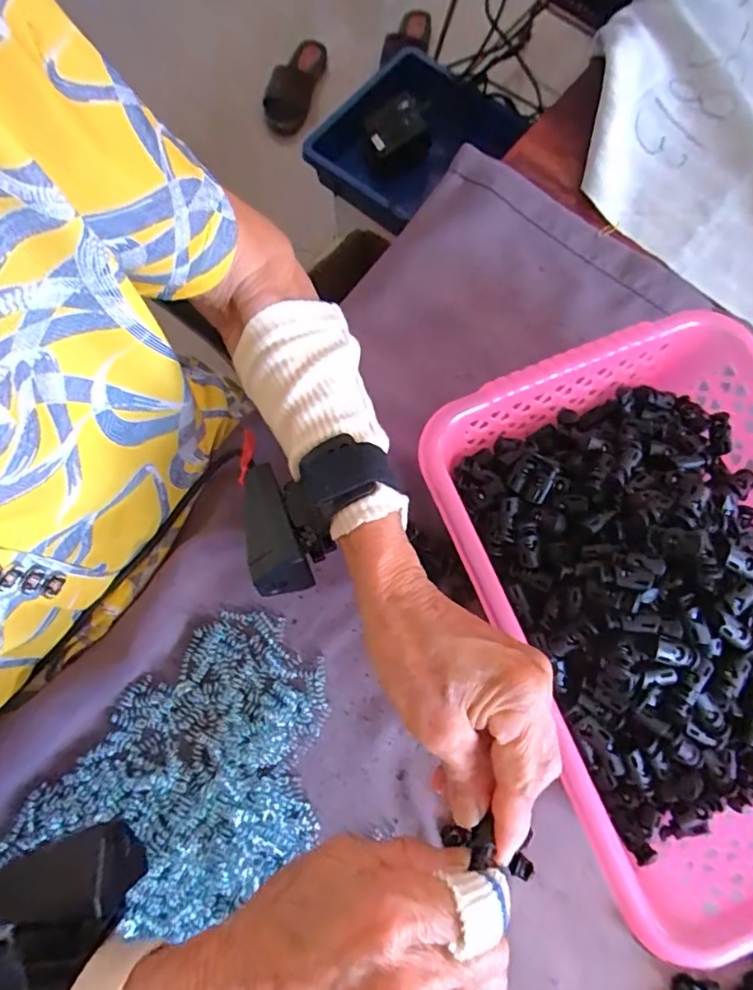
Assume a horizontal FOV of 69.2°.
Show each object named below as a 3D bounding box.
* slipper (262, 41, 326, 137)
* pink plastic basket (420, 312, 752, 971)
[{"bbox_3d":[-0.156,-0.794,1.054,0.093,0.059,0.225,16,79,4],"label":"slipper"},{"bbox_3d":[0.177,0.060,0.330,0.214,0.080,0.302,-22,77,-6],"label":"pink plastic basket"}]

